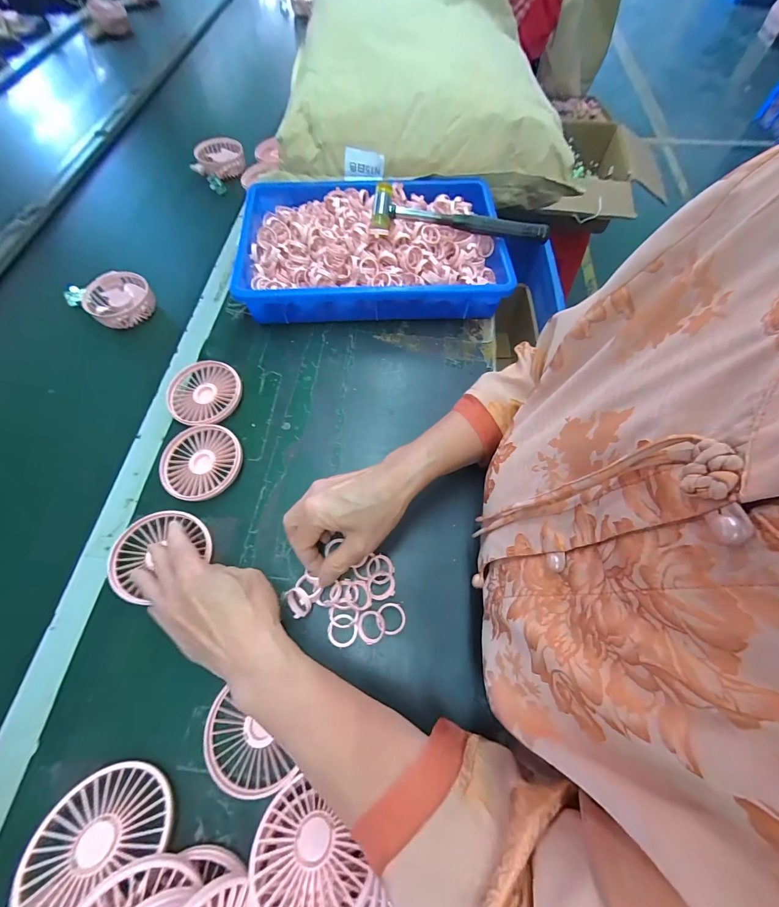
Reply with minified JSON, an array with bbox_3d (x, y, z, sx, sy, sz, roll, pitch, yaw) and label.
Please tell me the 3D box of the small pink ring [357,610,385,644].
[{"bbox_3d":[-0.017,0.163,0.324,0.024,0.005,0.027,28,78,21],"label":"small pink ring"}]

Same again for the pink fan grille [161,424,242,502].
[{"bbox_3d":[-0.212,0.010,0.391,0.086,0.018,0.086,0,65,0],"label":"pink fan grille"}]

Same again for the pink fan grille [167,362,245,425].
[{"bbox_3d":[-0.227,-0.073,0.426,0.084,0.018,0.085,0,65,0],"label":"pink fan grille"}]

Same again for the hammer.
[{"bbox_3d":[0.097,-0.322,0.468,0.241,0.040,0.059,-1,65,0],"label":"hammer"}]

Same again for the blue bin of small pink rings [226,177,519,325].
[{"bbox_3d":[-0.029,-0.300,0.508,0.365,0.083,0.241,-3,64,-3],"label":"blue bin of small pink rings"}]

